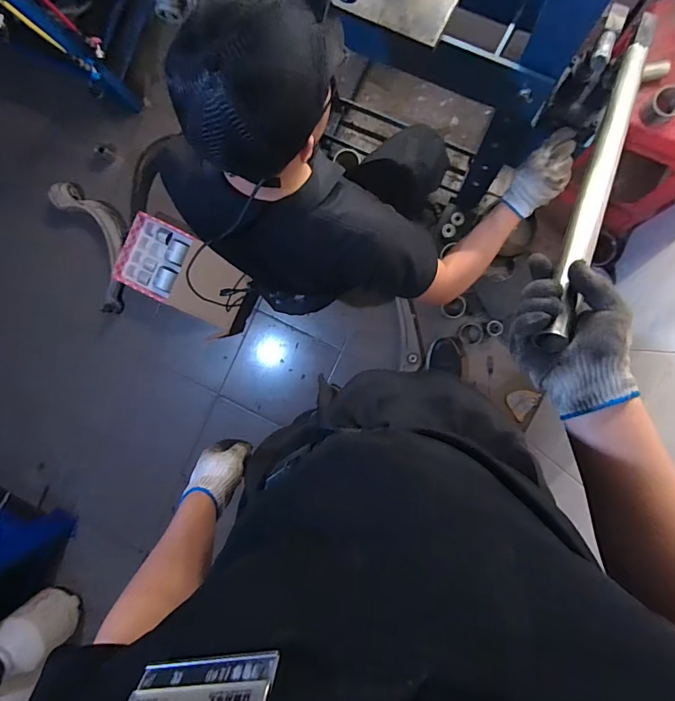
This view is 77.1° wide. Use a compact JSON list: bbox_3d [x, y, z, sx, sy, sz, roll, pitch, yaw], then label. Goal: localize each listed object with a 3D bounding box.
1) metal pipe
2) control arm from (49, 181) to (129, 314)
[{"bbox_3d":[0.332,-0.247,0.514,0.031,0.024,0.561,26,67,6],"label":"metal pipe"},{"bbox_3d":[-0.796,-0.361,1.406,0.176,0.060,0.440,-27,88,7],"label":"control arm"}]

